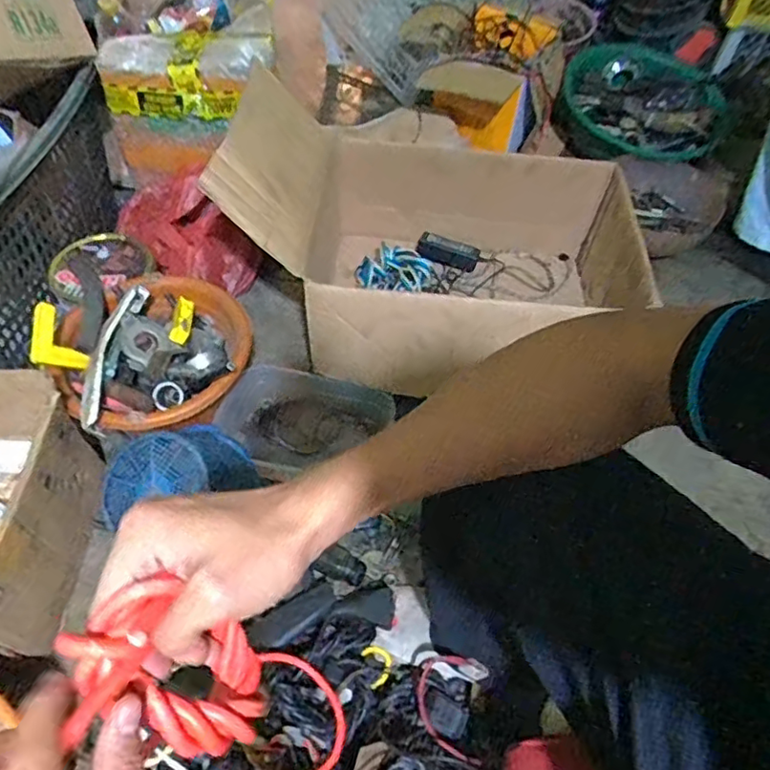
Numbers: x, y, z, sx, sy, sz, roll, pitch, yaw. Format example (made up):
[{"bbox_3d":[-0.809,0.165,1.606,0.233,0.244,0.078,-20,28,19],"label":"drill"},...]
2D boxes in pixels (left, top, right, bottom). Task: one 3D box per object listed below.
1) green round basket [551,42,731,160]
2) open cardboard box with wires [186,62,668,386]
[{"bbox_3d":[0.570,-0.634,1.332,0.334,0.120,0.360,20,56,10],"label":"green round basket"},{"bbox_3d":[0.097,-0.206,0.925,0.616,0.333,0.410,9,55,2],"label":"open cardboard box with wires"}]

